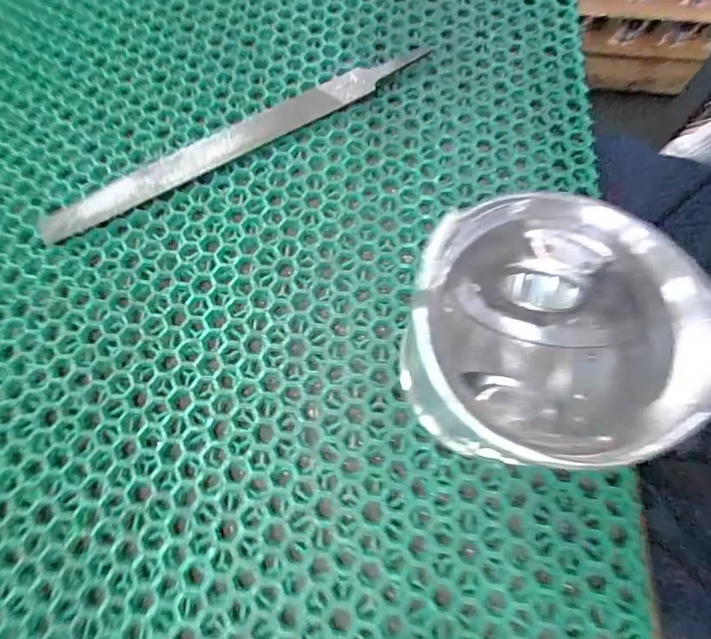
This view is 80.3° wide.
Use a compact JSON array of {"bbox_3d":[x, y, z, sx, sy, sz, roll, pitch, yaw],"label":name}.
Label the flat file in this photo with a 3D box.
[{"bbox_3d":[-0.063,-0.103,0.241,0.237,0.009,0.020,-28,74,-7],"label":"flat file"}]

